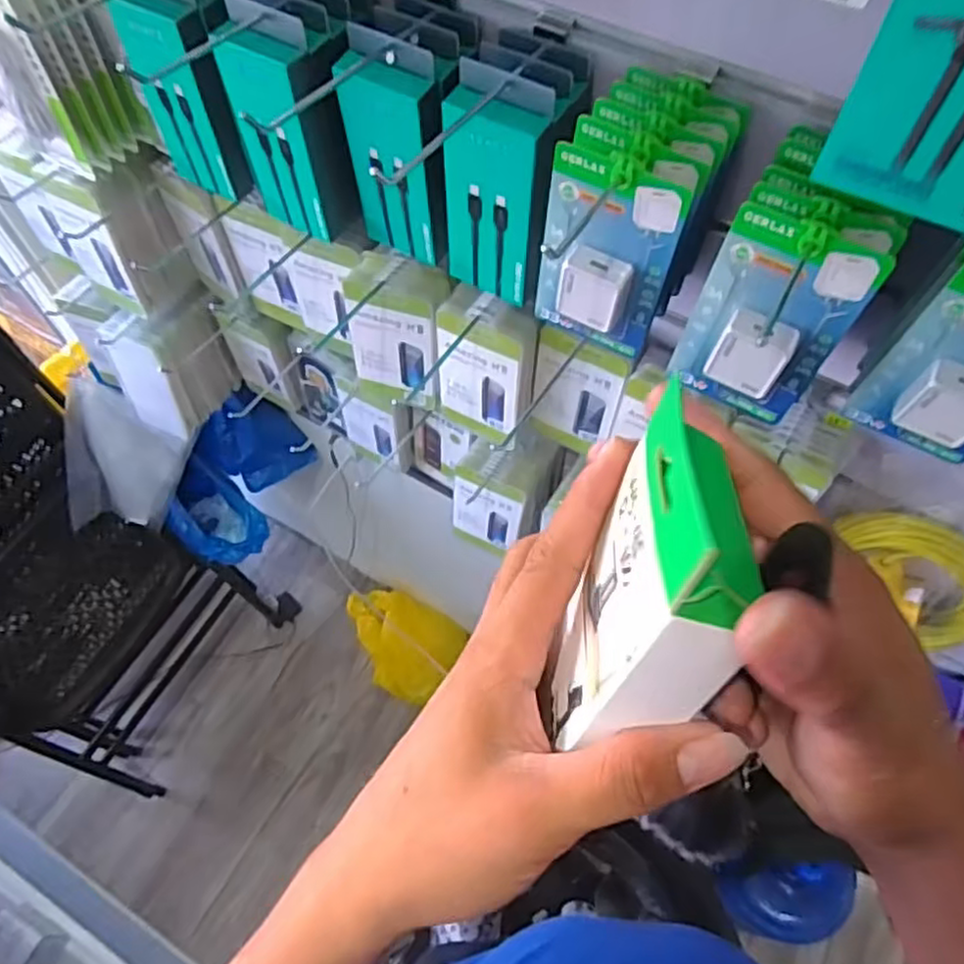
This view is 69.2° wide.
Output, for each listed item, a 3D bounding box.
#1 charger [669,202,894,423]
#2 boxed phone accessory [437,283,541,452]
[{"bbox_3d":[0.169,-0.087,0.424,0.088,0.144,0.029,26,63,13],"label":"charger"},{"bbox_3d":[0.005,-0.110,0.690,0.093,0.175,0.039,28,64,14],"label":"boxed phone accessory"}]

